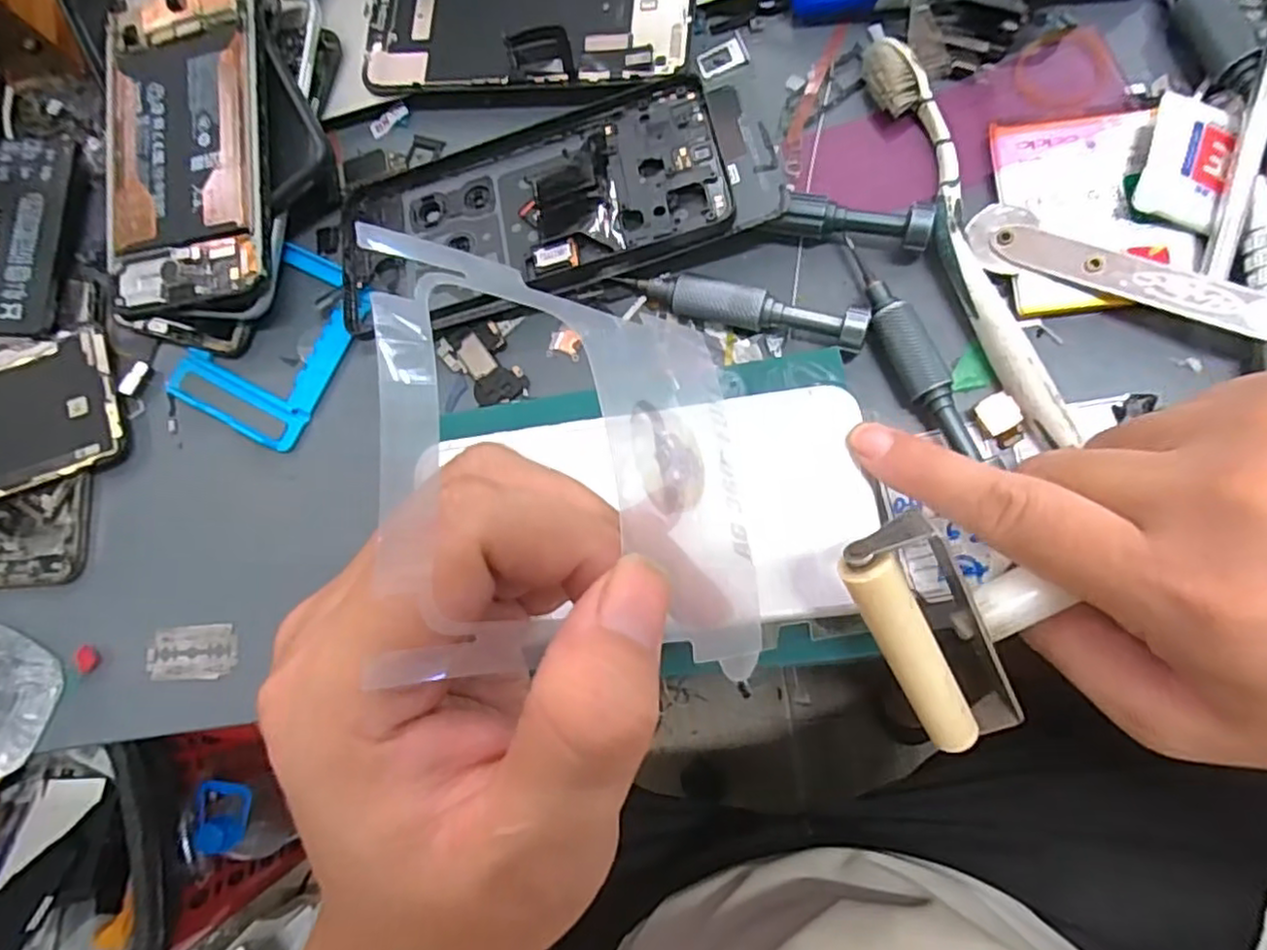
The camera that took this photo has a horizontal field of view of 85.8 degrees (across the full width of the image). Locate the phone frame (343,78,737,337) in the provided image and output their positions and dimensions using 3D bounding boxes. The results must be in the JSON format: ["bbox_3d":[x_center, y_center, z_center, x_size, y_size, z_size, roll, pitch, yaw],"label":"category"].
[{"bbox_3d":[-0.044,-0.109,0.281,0.162,0.008,0.078,-14,71,11],"label":"phone frame"}]

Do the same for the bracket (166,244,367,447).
[{"bbox_3d":[-0.158,-0.060,0.298,0.067,0.009,0.083,26,85,13],"label":"bracket"}]

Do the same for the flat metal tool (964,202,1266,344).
[{"bbox_3d":[0.171,-0.069,0.236,0.106,0.006,0.023,27,97,18],"label":"flat metal tool"}]

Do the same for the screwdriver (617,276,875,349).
[{"bbox_3d":[0.040,-0.064,0.258,0.092,0.012,0.016,15,83,12],"label":"screwdriver"}]

